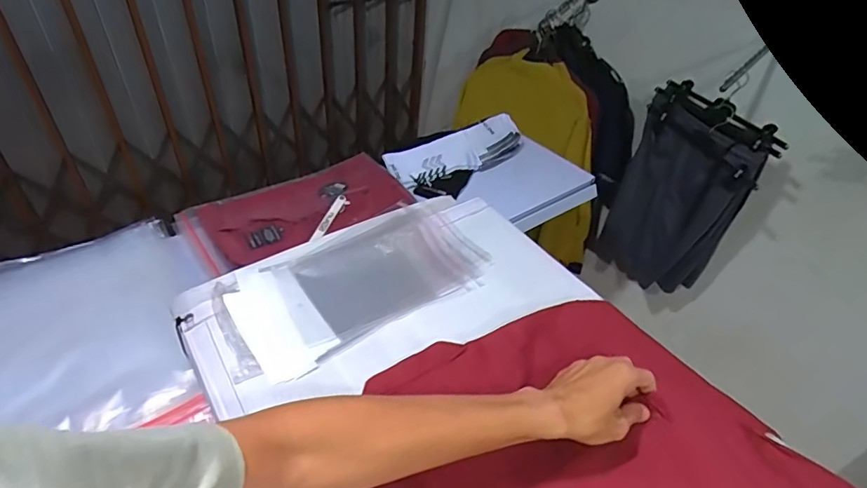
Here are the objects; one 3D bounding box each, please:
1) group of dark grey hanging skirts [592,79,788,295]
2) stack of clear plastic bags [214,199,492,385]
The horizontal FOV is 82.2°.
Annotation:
[{"bbox_3d":[0.643,-0.119,1.314,0.112,0.518,0.292,-23,48,-29],"label":"group of dark grey hanging skirts"},{"bbox_3d":[-0.100,0.050,0.676,0.363,0.020,0.173,-22,48,-28],"label":"stack of clear plastic bags"}]

